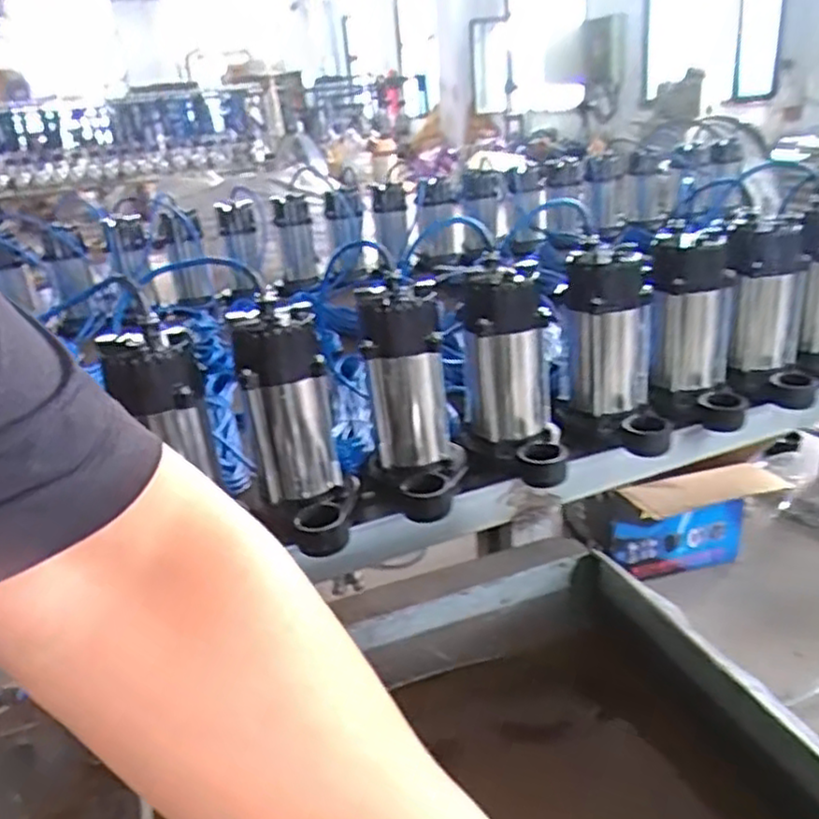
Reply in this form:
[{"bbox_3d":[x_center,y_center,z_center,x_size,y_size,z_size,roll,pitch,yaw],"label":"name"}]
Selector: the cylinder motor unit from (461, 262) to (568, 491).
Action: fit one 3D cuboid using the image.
[{"bbox_3d":[0.119,-0.044,0.834,0.112,0.216,0.135,-2,23,8],"label":"cylinder motor unit"}]

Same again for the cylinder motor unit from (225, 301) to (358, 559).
[{"bbox_3d":[-0.126,0.021,0.788,0.112,0.256,0.093,0,24,13],"label":"cylinder motor unit"}]

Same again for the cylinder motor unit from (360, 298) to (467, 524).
[{"bbox_3d":[0.001,-0.004,0.791,0.110,0.217,0.136,-4,23,3],"label":"cylinder motor unit"}]

